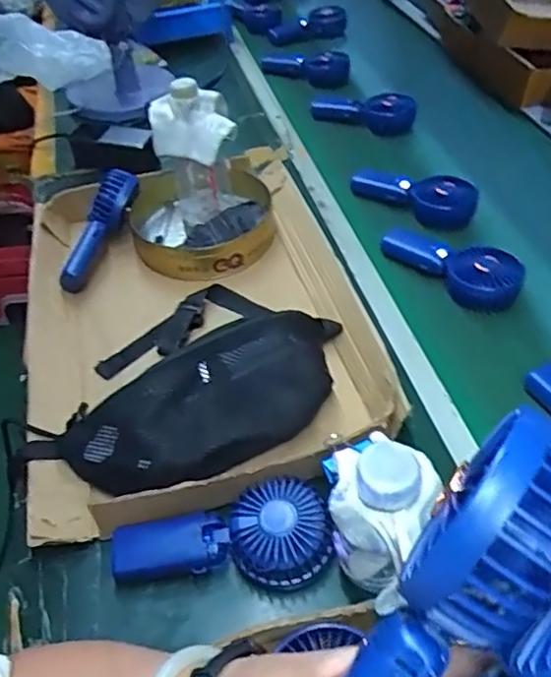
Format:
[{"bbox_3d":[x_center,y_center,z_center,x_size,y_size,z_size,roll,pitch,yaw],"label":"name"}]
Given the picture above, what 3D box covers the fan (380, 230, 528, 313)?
[{"bbox_3d":[0.222,-0.089,0.760,0.061,0.070,0.178,-27,50,-23],"label":"fan"}]

